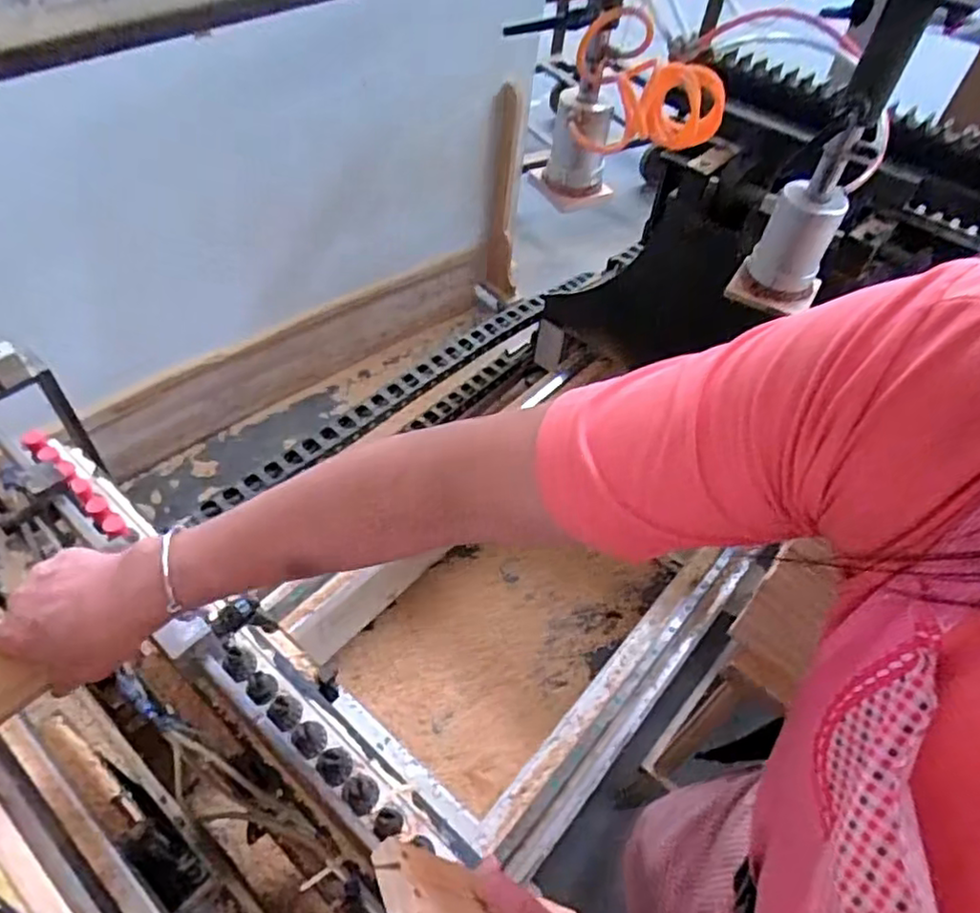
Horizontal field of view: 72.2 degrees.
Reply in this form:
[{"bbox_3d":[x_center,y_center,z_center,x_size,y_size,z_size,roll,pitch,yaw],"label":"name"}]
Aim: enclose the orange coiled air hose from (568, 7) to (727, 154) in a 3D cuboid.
[{"bbox_3d":[0.199,-0.457,0.823,0.191,0.138,0.103,5,50,-2],"label":"orange coiled air hose"}]

